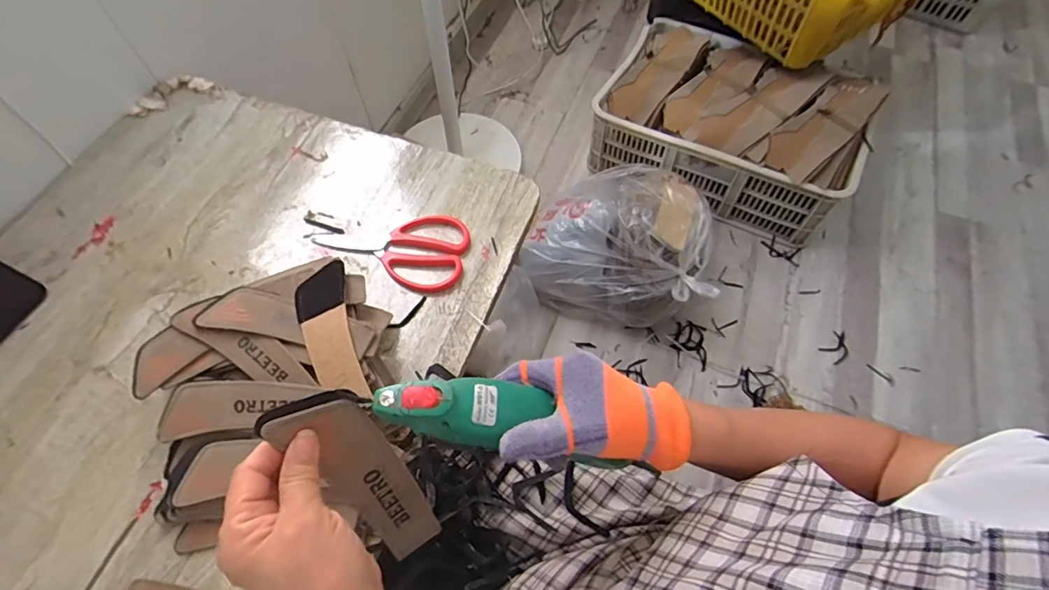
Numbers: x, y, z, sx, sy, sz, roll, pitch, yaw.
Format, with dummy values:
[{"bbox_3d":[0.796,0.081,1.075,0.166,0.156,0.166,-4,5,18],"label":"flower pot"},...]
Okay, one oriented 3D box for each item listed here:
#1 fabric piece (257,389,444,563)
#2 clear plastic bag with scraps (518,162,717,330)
[{"bbox_3d":[-0.105,0.124,0.344,0.050,0.163,0.009,-35,33,-17],"label":"fabric piece"},{"bbox_3d":[0.203,-0.141,1.086,0.362,0.238,0.330,11,61,8],"label":"clear plastic bag with scraps"}]

